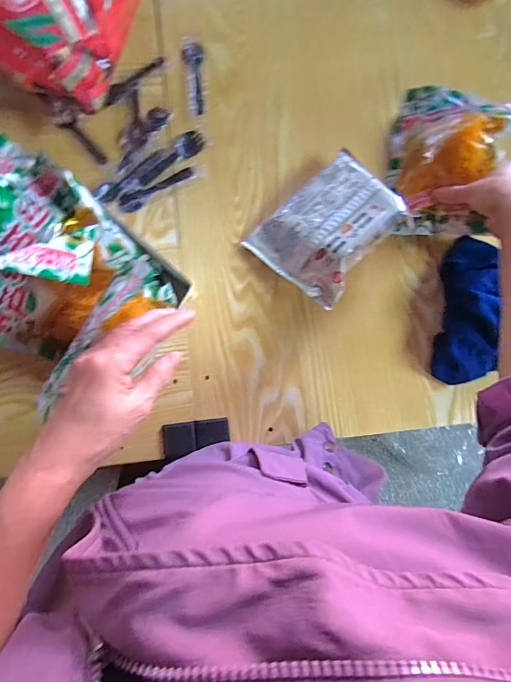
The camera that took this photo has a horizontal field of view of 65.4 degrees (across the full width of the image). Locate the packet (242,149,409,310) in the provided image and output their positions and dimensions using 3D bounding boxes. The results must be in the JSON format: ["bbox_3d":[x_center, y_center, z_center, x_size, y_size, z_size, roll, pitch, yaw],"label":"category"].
[{"bbox_3d":[0.091,-0.152,0.508,0.139,0.027,0.173,41,96,17],"label":"packet"}]

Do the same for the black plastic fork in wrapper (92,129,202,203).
[{"bbox_3d":[-0.145,-0.239,0.545,0.164,0.014,0.034,-34,85,-5],"label":"black plastic fork in wrapper"}]

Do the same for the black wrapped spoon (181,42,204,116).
[{"bbox_3d":[-0.089,-0.377,0.570,0.028,0.004,0.116,-2,83,-1],"label":"black wrapped spoon"}]

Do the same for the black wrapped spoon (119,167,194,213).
[{"bbox_3d":[-0.134,-0.208,0.546,0.109,0.006,0.024,-26,84,-4],"label":"black wrapped spoon"}]

